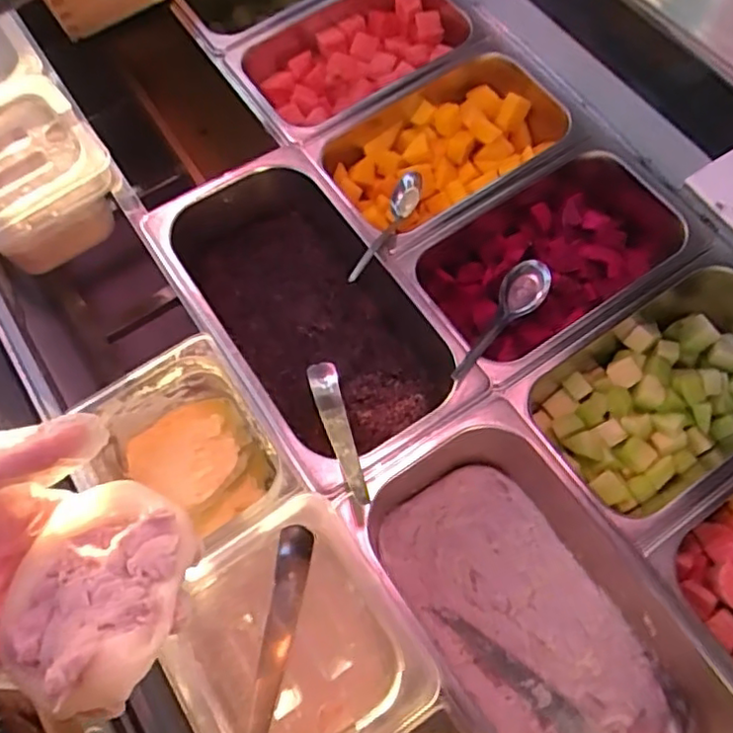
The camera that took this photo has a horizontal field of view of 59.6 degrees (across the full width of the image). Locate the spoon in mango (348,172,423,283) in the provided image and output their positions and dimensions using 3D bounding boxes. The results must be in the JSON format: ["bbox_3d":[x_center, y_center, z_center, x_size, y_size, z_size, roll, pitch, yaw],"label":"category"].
[{"bbox_3d":[0.019,-0.136,0.623,0.025,0.028,0.151,23,56,10],"label":"spoon in mango"}]

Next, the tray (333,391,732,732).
[{"bbox_3d":[0.139,0.205,0.501,0.173,0.100,0.337,-31,71,-11],"label":"tray"}]

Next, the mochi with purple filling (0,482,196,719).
[{"bbox_3d":[-0.125,0.110,0.308,0.085,0.045,0.108,-7,42,10],"label":"mochi with purple filling"}]

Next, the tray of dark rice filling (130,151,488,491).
[{"bbox_3d":[-0.050,-0.049,0.626,0.188,0.100,0.332,-33,71,-12],"label":"tray of dark rice filling"}]

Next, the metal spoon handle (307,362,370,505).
[{"bbox_3d":[-0.026,0.049,0.565,0.028,0.016,0.167,-17,44,-6],"label":"metal spoon handle"}]

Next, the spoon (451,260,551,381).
[{"bbox_3d":[0.120,-0.041,0.583,0.041,0.036,0.158,33,54,13],"label":"spoon"}]

